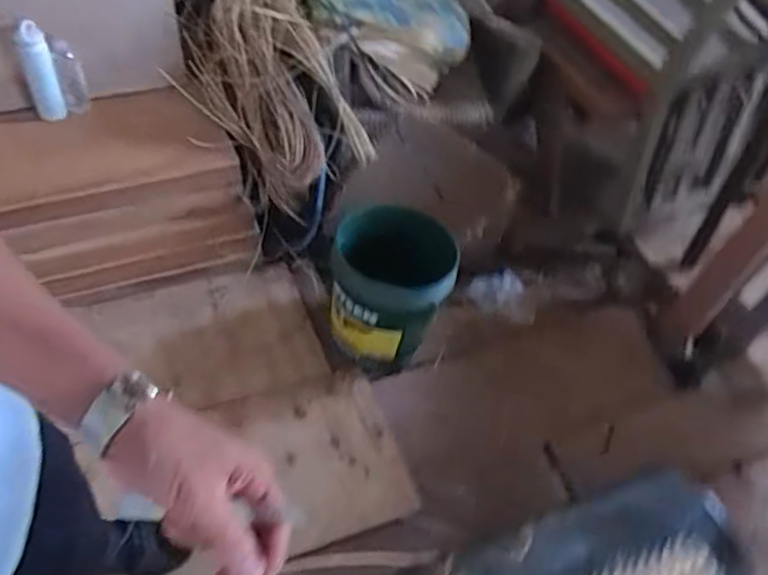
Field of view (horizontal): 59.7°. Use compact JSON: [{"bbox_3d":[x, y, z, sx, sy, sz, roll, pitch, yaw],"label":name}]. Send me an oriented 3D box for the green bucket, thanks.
[{"bbox_3d":[0.012,0.024,1.604,0.270,0.355,0.232,5,51,-6],"label":"green bucket"}]

